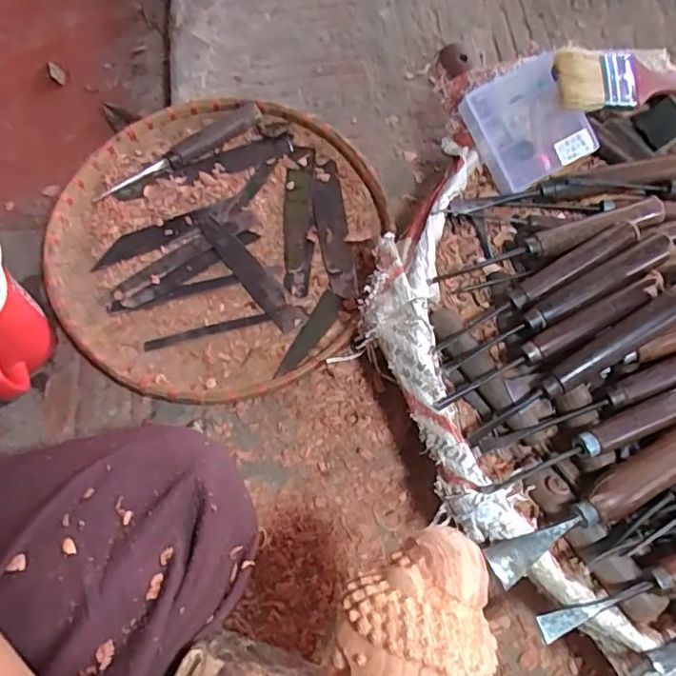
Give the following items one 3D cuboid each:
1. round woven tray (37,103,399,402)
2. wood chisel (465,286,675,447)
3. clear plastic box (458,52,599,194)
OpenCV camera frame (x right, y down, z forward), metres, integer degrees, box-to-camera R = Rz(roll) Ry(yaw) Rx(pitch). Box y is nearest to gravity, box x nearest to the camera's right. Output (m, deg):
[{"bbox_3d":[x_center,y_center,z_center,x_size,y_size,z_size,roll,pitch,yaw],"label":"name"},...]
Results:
[{"bbox_3d":[-0.110,-0.087,0.498,0.287,0.036,0.292,-1,67,1],"label":"round woven tray"},{"bbox_3d":[0.158,0.020,0.361,0.169,0.015,0.019,-34,70,3],"label":"wood chisel"},{"bbox_3d":[0.152,-0.170,0.442,0.079,0.019,0.087,-29,93,9],"label":"clear plastic box"}]

